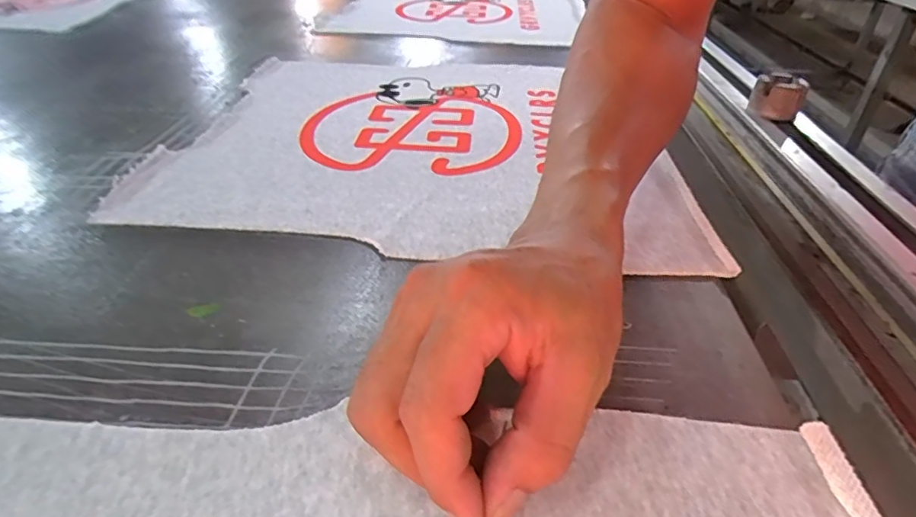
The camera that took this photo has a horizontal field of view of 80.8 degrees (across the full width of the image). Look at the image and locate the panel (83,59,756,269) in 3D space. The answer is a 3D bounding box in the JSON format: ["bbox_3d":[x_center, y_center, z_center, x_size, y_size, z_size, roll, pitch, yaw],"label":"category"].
[{"bbox_3d":[-0.029,-0.117,0.474,0.398,0.010,0.393,2,36,2],"label":"panel"}]

